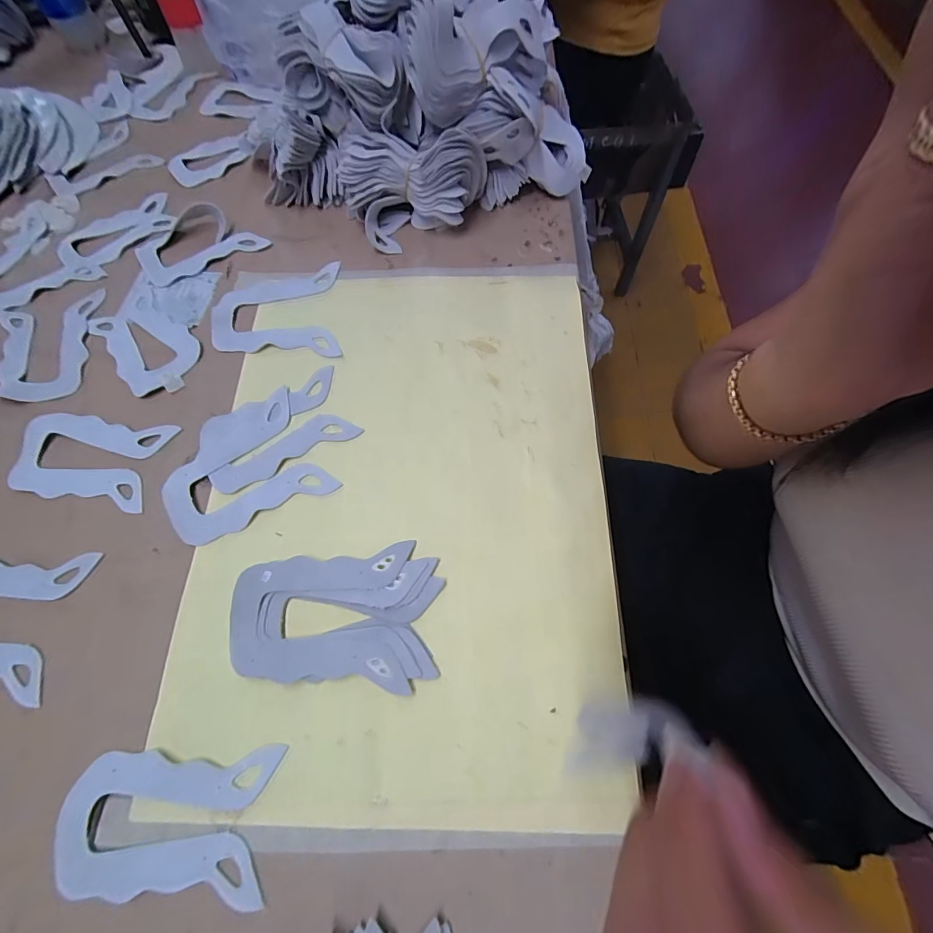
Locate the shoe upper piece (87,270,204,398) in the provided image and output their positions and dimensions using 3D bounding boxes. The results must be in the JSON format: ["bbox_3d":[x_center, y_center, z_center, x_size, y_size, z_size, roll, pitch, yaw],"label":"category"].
[{"bbox_3d":[-0.310,-0.127,0.404,0.069,0.005,0.136,-40,72,-14],"label":"shoe upper piece"}]

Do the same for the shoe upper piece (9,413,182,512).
[{"bbox_3d":[-0.318,-0.008,0.354,0.125,0.005,0.074,9,68,5],"label":"shoe upper piece"}]

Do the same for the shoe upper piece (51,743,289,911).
[{"bbox_3d":[-0.184,0.216,0.259,0.127,0.004,0.075,1,67,2],"label":"shoe upper piece"}]

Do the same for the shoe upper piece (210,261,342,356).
[{"bbox_3d":[-0.183,-0.152,0.409,0.123,0.004,0.106,-2,67,1],"label":"shoe upper piece"}]

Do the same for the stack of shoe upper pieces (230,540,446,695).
[{"bbox_3d":[-0.092,0.103,0.300,0.139,0.014,0.090,1,67,2],"label":"stack of shoe upper pieces"}]

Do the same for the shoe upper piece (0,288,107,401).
[{"bbox_3d":[-0.400,-0.115,0.403,0.095,0.007,0.122,-17,68,-6],"label":"shoe upper piece"}]

